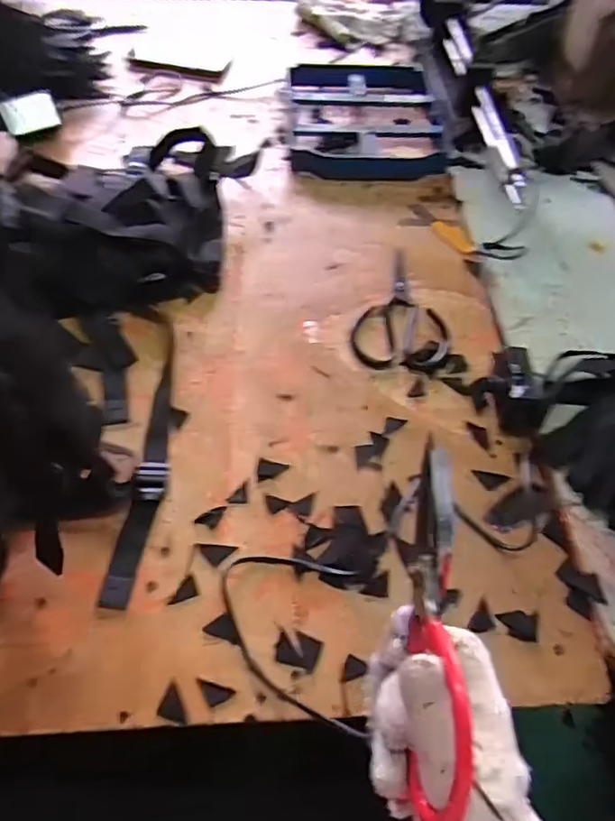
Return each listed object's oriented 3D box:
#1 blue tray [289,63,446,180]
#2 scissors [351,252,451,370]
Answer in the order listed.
[{"bbox_3d":[0.080,-0.425,0.844,0.204,0.033,0.254,-1,56,-2],"label":"blue tray"},{"bbox_3d":[0.097,-0.114,0.658,0.106,0.009,0.164,-4,57,-4],"label":"scissors"}]

